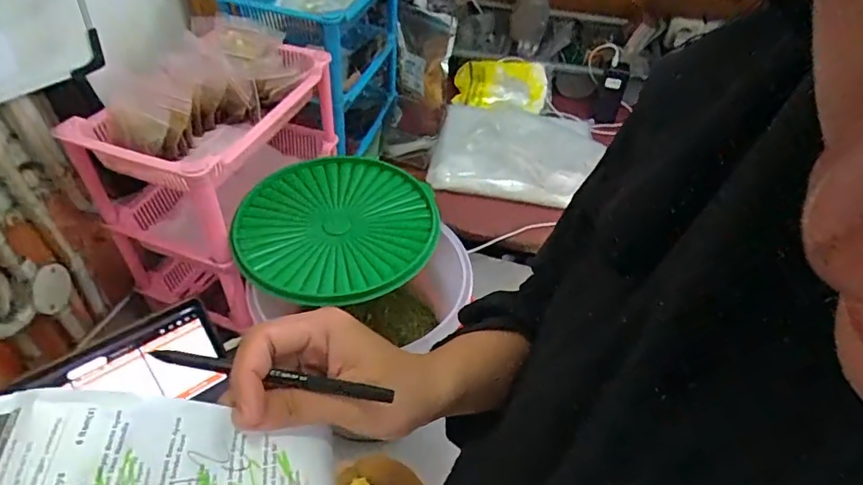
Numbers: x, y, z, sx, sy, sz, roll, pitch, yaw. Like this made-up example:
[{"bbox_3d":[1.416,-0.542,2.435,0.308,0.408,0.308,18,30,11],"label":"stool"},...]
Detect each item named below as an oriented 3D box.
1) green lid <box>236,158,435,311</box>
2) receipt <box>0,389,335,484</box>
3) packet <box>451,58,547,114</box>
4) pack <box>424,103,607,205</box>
[{"bbox_3d":[-0.114,-0.024,0.656,0.235,0.024,0.241,0,44,-4],"label":"green lid"},{"bbox_3d":[-0.128,0.105,0.248,0.165,0.032,0.053,15,39,-21],"label":"receipt"},{"bbox_3d":[0.163,-0.374,1.272,0.219,0.050,0.143,8,76,14],"label":"packet"},{"bbox_3d":[0.184,-0.199,1.110,0.342,0.052,0.315,8,44,4],"label":"pack"}]

